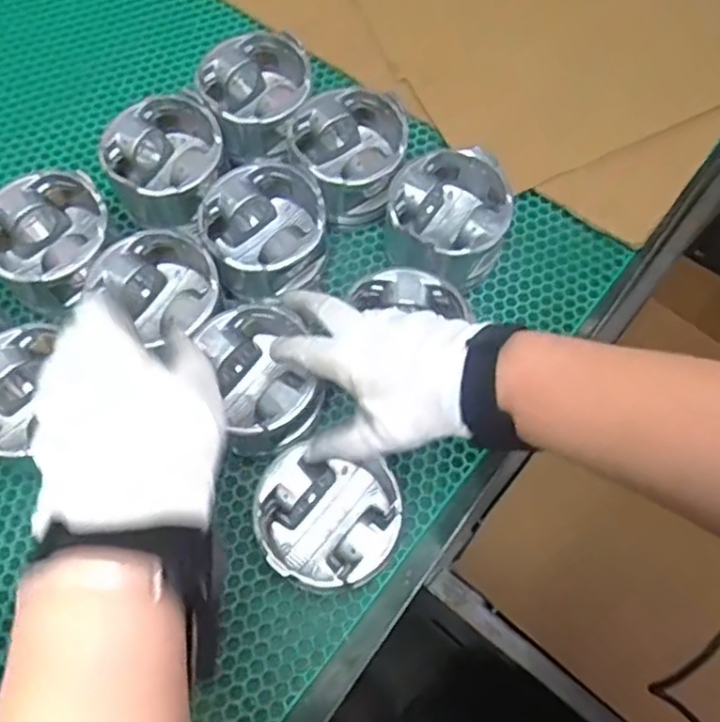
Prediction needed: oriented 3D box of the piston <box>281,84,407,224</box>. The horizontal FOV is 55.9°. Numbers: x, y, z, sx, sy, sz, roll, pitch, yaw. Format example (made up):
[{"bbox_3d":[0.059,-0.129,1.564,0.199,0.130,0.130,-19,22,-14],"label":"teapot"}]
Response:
[{"bbox_3d":[-0.009,-0.179,0.608,0.097,0.087,0.095,0,68,-1],"label":"piston"}]

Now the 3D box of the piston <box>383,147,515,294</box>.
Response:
[{"bbox_3d":[0.074,-0.116,0.587,0.098,0.088,0.093,0,68,-1],"label":"piston"}]

